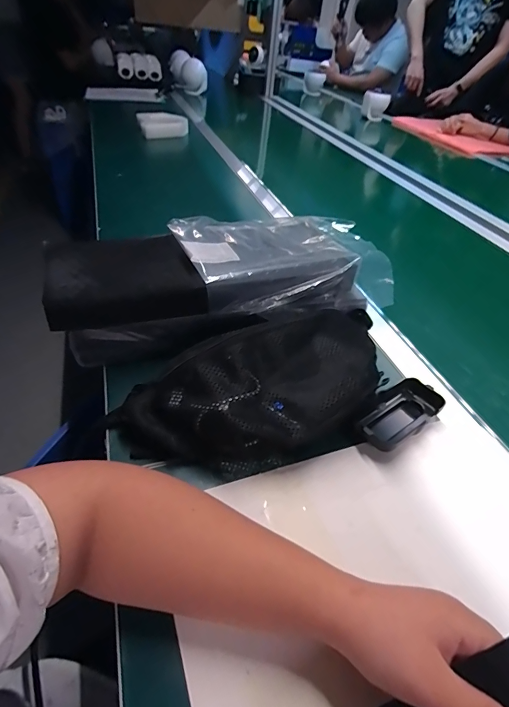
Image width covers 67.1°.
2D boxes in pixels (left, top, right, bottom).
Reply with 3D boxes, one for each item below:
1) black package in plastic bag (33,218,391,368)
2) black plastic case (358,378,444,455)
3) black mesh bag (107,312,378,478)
[{"bbox_3d":[-0.036,-0.099,0.497,0.406,0.098,0.173,-12,45,-19],"label":"black package in plastic bag"},{"bbox_3d":[0.151,0.067,0.407,0.110,0.026,0.051,-27,51,-31],"label":"black plastic case"},{"bbox_3d":[0.010,0.039,0.379,0.282,0.080,0.124,-14,46,-22],"label":"black mesh bag"}]

